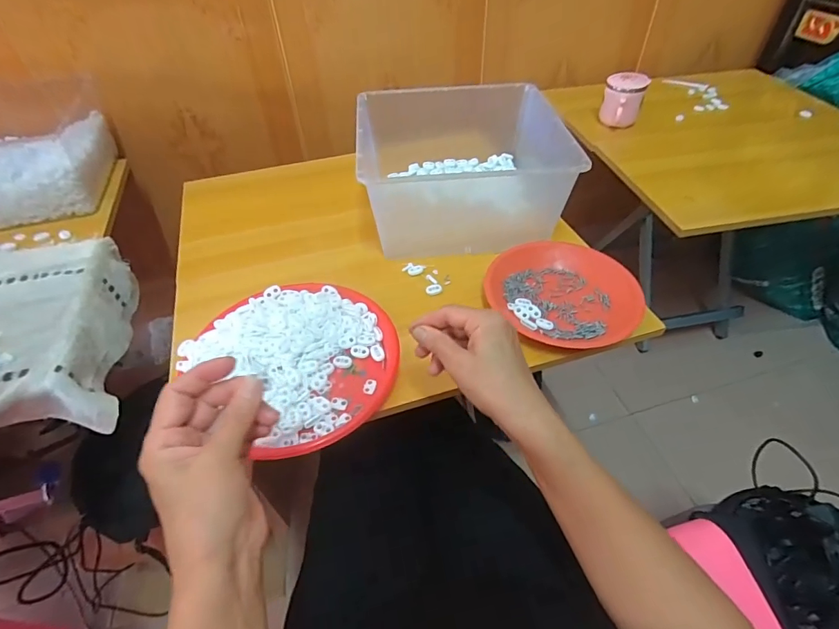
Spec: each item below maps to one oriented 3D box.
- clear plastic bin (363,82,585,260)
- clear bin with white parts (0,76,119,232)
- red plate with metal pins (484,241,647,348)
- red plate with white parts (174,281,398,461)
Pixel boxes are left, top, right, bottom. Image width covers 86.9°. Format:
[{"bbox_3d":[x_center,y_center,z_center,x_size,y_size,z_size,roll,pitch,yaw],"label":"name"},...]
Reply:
[{"bbox_3d":[0.061,-0.224,0.701,0.284,0.168,0.261,-5,46,-1],"label":"clear plastic bin"},{"bbox_3d":[-0.724,-0.276,0.764,0.296,0.151,0.262,-14,47,-9],"label":"clear bin with white parts"},{"bbox_3d":[0.187,-0.024,0.583,0.198,0.040,0.152,7,47,10],"label":"red plate with metal pins"},{"bbox_3d":[-0.137,0.045,0.522,0.204,0.046,0.213,-2,46,2],"label":"red plate with white parts"}]

